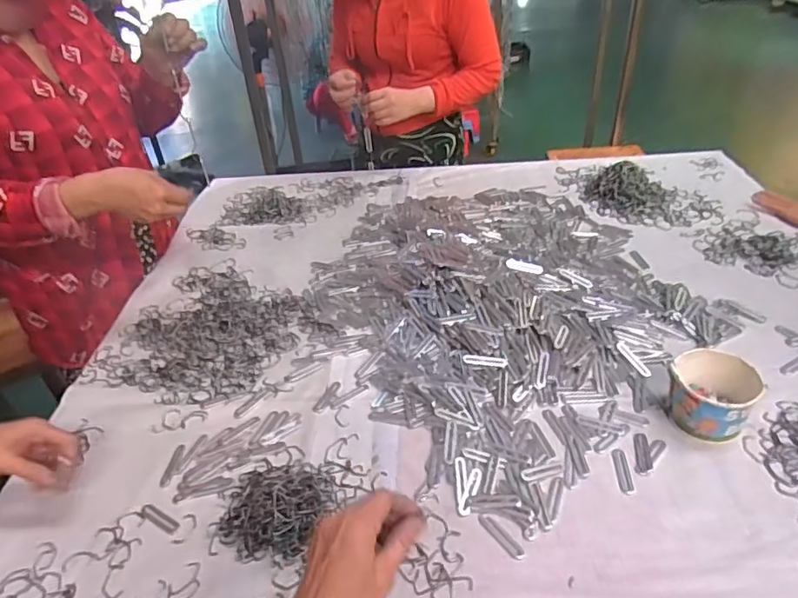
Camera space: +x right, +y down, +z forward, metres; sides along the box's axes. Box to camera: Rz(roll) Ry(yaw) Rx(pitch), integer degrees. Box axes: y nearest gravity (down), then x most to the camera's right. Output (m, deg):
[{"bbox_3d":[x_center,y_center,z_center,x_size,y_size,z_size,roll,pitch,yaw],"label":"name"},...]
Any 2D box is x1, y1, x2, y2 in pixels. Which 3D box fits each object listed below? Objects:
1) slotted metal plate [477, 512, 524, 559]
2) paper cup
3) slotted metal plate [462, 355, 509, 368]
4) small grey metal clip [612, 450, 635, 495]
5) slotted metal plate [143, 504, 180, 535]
[{"bbox_3d":[0.105,0.241,0.568,0.012,0.004,0.058,-26,41,-26],"label":"slotted metal plate"},{"bbox_3d":[0.364,0.115,0.651,0.090,0.069,0.084,-4,36,3],"label":"paper cup"},{"bbox_3d":[0.117,0.084,0.751,0.060,0.004,0.013,5,73,13],"label":"slotted metal plate"},{"bbox_3d":[0.252,0.194,0.626,0.016,0.004,0.060,0,36,7],"label":"small grey metal clip"},{"bbox_3d":[-0.266,0.246,0.621,0.054,0.005,0.012,18,42,28],"label":"slotted metal plate"}]

